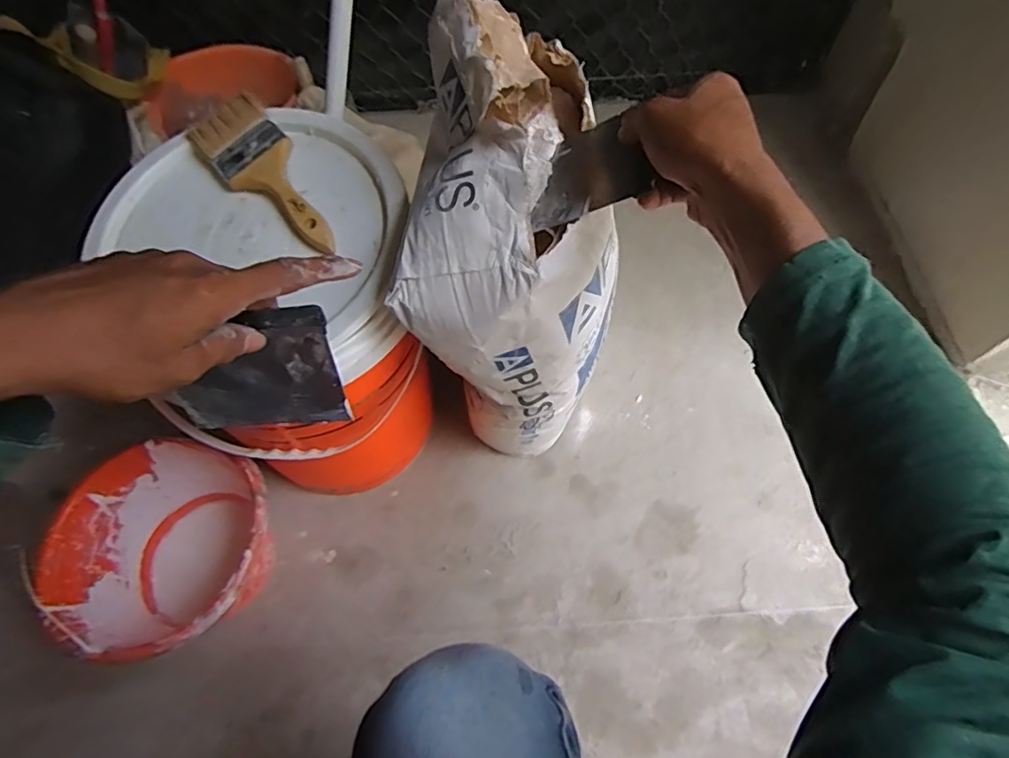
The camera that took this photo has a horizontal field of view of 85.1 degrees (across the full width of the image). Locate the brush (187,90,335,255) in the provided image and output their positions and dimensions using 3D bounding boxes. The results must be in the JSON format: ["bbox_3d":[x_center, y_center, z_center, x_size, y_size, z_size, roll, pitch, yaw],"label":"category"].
[{"bbox_3d":[-0.228,-0.198,0.531,0.073,0.027,0.200,-38,68,-18],"label":"brush"}]

